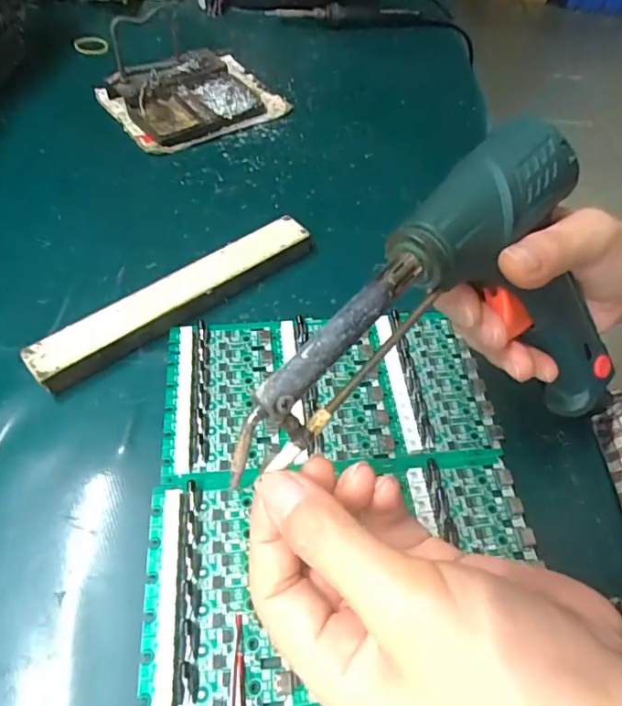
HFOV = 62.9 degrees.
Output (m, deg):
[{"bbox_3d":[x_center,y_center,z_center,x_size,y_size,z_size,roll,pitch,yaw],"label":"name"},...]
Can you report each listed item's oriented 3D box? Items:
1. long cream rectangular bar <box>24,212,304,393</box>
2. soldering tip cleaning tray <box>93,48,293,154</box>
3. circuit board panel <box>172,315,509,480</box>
[{"bbox_3d":[-0.084,-0.037,0.334,0.197,0.018,0.030,-34,62,-25],"label":"long cream rectangular bar"},{"bbox_3d":[-0.111,-0.248,0.487,0.149,0.034,0.114,-27,59,-22],"label":"soldering tip cleaning tray"},{"bbox_3d":[0.009,0.018,0.307,0.187,0.007,0.103,-4,53,-7],"label":"circuit board panel"}]

